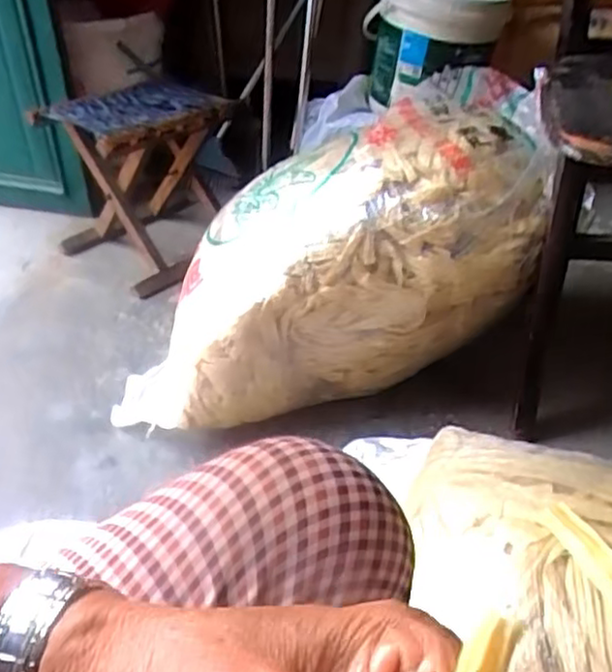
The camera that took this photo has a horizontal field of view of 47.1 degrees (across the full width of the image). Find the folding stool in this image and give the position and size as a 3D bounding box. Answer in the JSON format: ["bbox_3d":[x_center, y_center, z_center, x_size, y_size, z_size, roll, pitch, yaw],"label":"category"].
[{"bbox_3d":[-0.323,-0.320,1.383,0.367,0.287,0.323,22,41,30],"label":"folding stool"}]

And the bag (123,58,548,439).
[{"bbox_3d":[0.031,-0.116,1.012,0.594,0.376,0.367,-2,35,0],"label":"bag"}]

